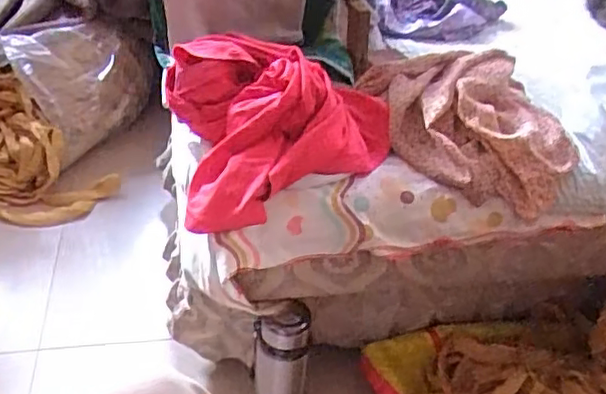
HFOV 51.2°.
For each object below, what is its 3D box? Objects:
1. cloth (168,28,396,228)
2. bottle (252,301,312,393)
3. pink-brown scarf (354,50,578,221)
[{"bbox_3d":[-0.010,-0.086,0.725,0.258,0.136,0.180,-7,37,-16],"label":"cloth"},{"bbox_3d":[-0.032,0.235,0.846,0.071,0.208,0.067,0,36,-7],"label":"bottle"},{"bbox_3d":[0.210,-0.097,0.788,0.211,0.106,0.243,-7,37,-16],"label":"pink-brown scarf"}]

